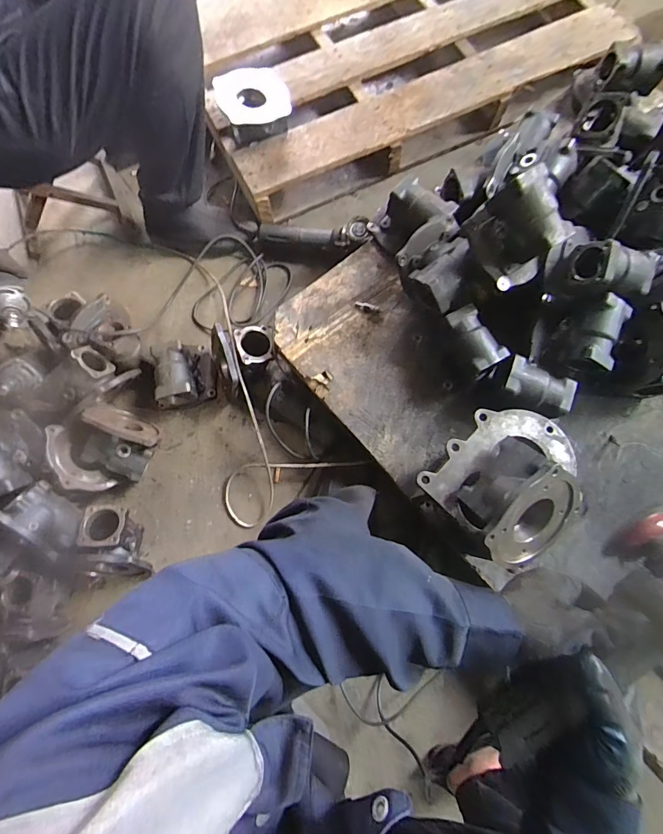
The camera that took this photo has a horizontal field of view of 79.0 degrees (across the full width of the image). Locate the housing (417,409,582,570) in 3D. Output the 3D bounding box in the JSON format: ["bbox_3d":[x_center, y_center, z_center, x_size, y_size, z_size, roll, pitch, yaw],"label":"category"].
[{"bbox_3d":[0.272,0.083,0.574,0.234,0.137,0.194,-44,81,-9],"label":"housing"}]

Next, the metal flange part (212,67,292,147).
[{"bbox_3d":[-0.179,-0.721,0.931,0.158,0.074,0.124,-16,78,-4],"label":"metal flange part"}]

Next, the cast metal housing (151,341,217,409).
[{"bbox_3d":[-0.318,-0.098,0.877,0.107,0.097,0.151,-6,78,-2],"label":"cast metal housing"}]

